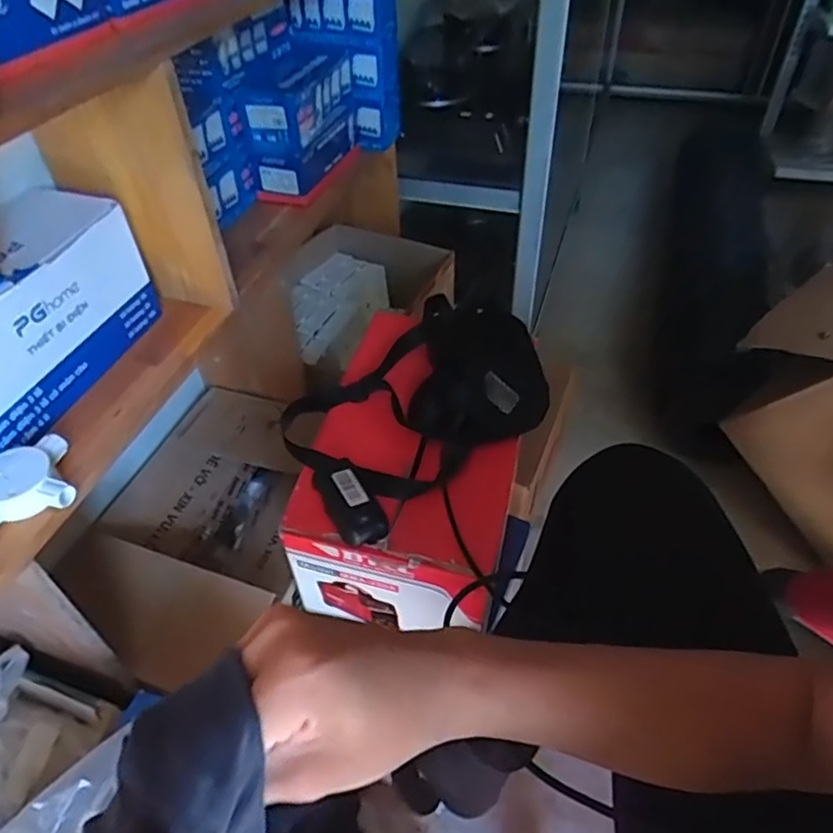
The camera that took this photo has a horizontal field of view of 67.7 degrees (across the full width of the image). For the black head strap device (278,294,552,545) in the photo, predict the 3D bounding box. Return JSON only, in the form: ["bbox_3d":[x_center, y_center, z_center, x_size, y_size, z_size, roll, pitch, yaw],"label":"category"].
[{"bbox_3d":[0.001,-0.017,0.741,0.332,0.078,0.232,-31,52,-26],"label":"black head strap device"}]

